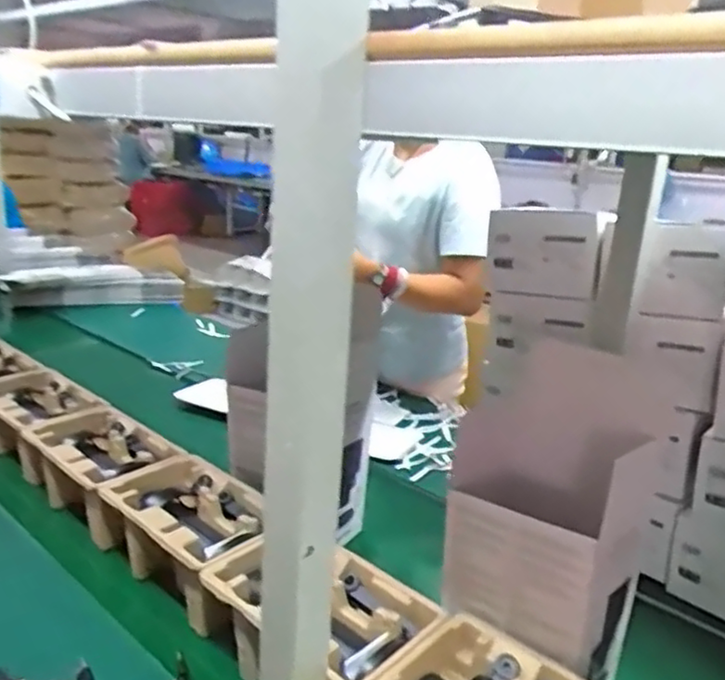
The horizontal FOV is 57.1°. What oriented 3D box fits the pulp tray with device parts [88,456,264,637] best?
[{"bbox_3d":[-0.221,0.245,0.855,0.261,0.101,0.145,20,27,40],"label":"pulp tray with device parts"}]

